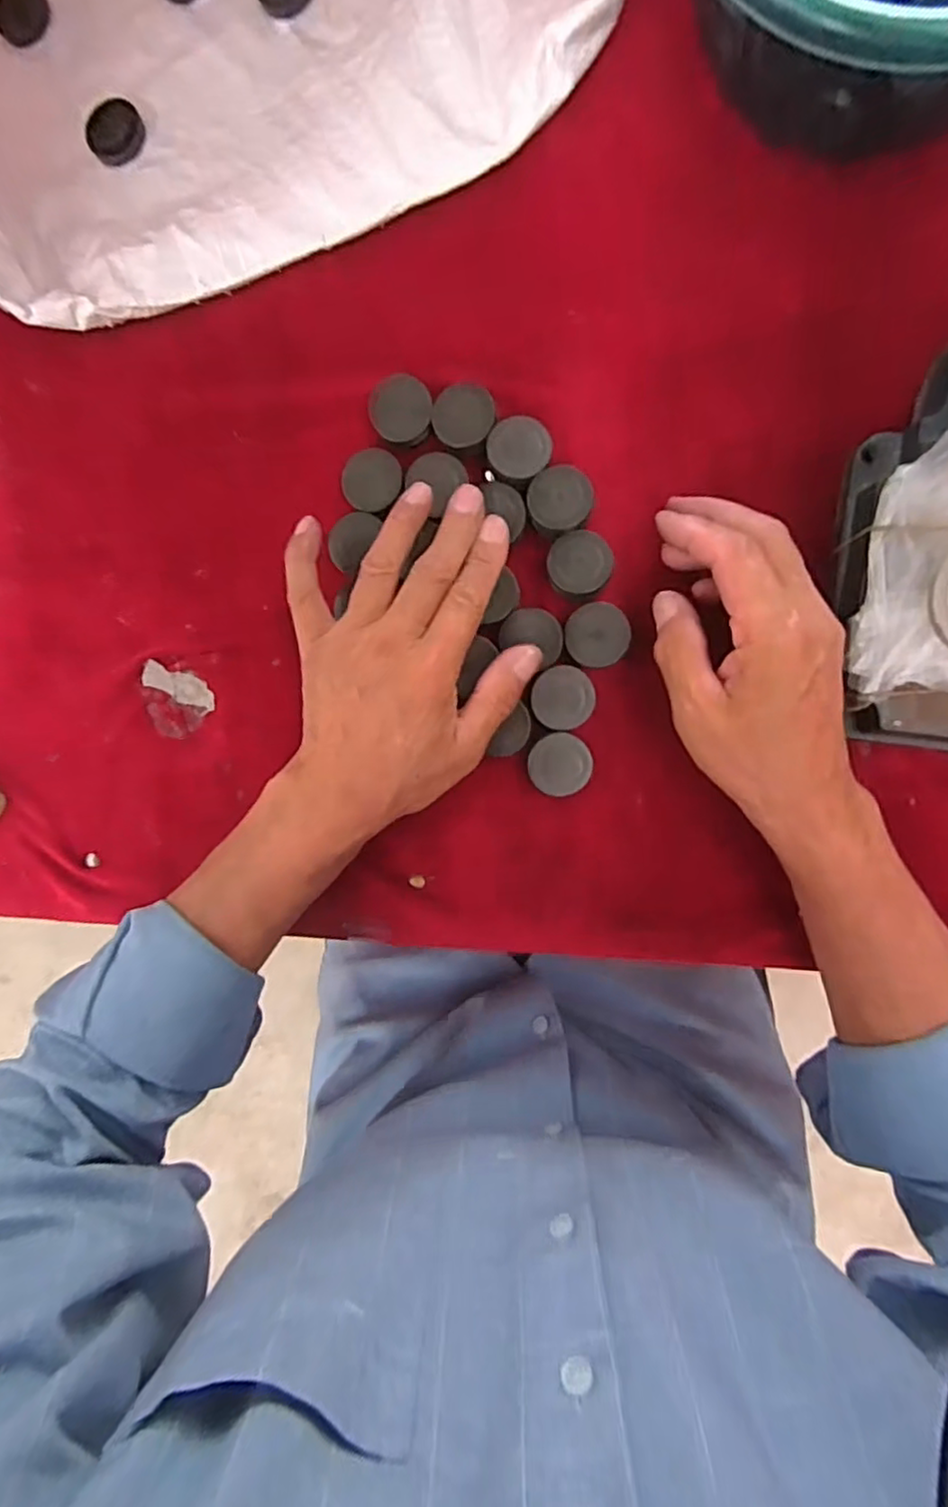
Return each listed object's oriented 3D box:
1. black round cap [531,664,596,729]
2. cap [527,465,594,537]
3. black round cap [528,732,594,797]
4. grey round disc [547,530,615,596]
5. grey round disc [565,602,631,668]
[{"bbox_3d":[0.046,-0.029,0.342,0.031,0.008,0.031,0,92,8],"label":"black round cap"},{"bbox_3d":[0.045,-0.129,0.345,0.033,0.026,0.034,0,92,8],"label":"cap"},{"bbox_3d":[0.046,0.006,0.349,0.032,0.018,0.032,0,92,8],"label":"black round cap"},{"bbox_3d":[0.055,-0.098,0.344,0.032,0.014,0.032,0,92,8],"label":"grey round disc"},{"bbox_3d":[0.064,-0.061,0.345,0.032,0.013,0.032,0,92,8],"label":"grey round disc"}]

